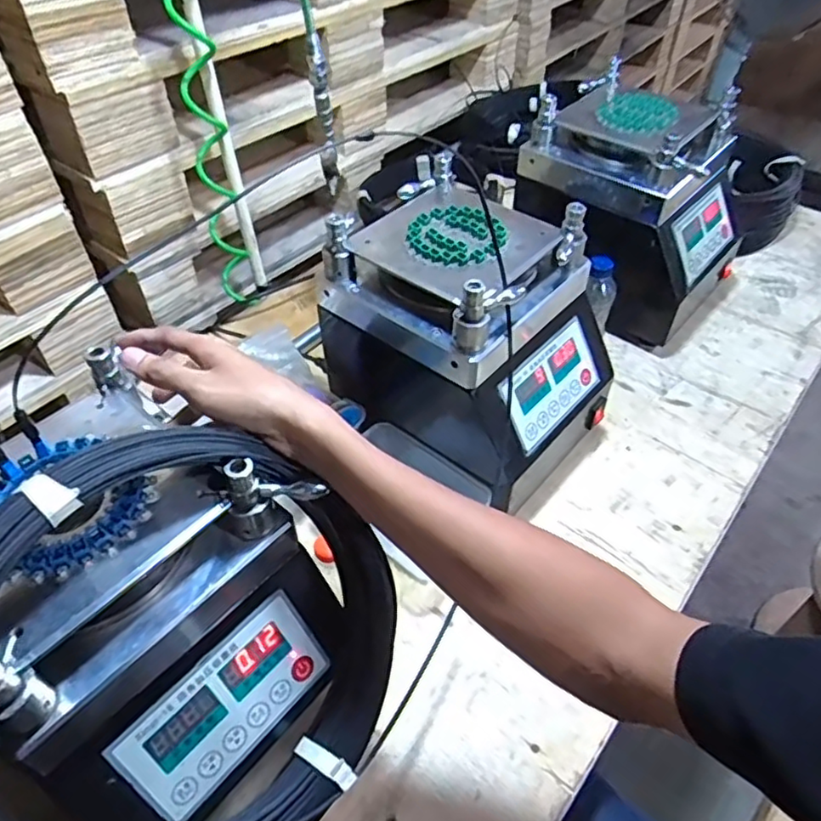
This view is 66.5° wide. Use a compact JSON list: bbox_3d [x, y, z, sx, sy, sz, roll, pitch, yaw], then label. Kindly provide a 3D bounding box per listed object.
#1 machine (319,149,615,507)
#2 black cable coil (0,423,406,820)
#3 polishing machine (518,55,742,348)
[{"bbox_3d":[0.071,-0.073,0.739,0.278,0.291,0.219,32,55,25],"label":"machine"},{"bbox_3d":[-0.138,0.160,0.415,0.283,0.297,0.049,-28,13,-36],"label":"black cable coil"},{"bbox_3d":[0.333,-0.306,0.941,0.282,0.284,0.243,31,55,24],"label":"polishing machine"}]

